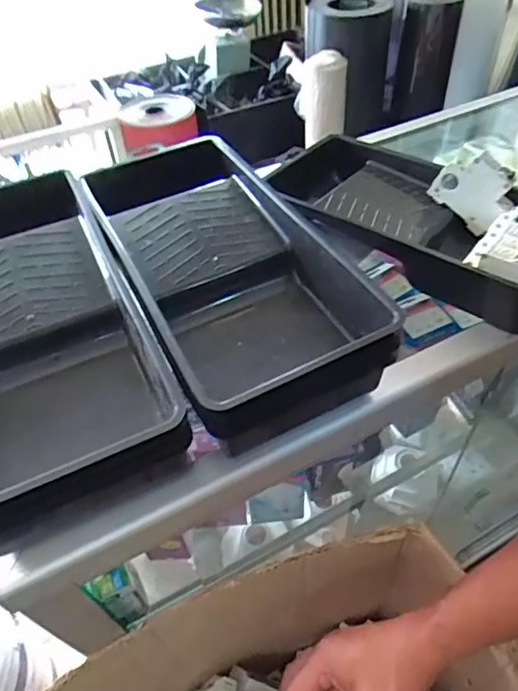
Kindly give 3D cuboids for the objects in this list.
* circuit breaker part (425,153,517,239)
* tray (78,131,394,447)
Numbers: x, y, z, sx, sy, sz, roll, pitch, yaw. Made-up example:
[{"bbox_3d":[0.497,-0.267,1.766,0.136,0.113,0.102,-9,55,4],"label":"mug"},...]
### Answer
[{"bbox_3d":[0.217,-0.158,0.512,0.015,0.076,0.079,-34,54,-24],"label":"circuit breaker part"},{"bbox_3d":[-0.036,-0.075,0.442,0.144,0.070,0.342,-21,49,-15],"label":"tray"}]

